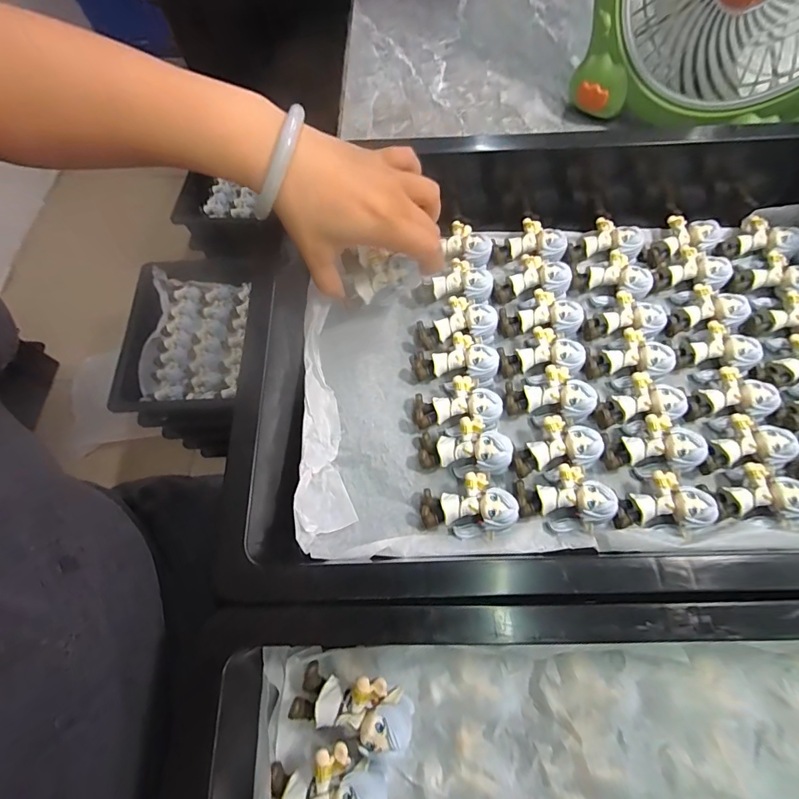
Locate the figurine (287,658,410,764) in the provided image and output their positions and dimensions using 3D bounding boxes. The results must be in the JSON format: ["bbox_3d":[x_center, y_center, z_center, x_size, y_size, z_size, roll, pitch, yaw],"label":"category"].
[{"bbox_3d":[-0.024,0.162,0.218,0.062,0.022,0.032,8,70,5],"label":"figurine"}]

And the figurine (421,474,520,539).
[{"bbox_3d":[0.046,0.072,0.282,0.060,0.024,0.040,1,69,2],"label":"figurine"}]

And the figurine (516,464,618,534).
[{"bbox_3d":[0.110,0.066,0.279,0.058,0.025,0.042,1,69,2],"label":"figurine"}]

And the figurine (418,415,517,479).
[{"bbox_3d":[0.045,0.036,0.293,0.060,0.030,0.039,-14,69,-3],"label":"figurine"}]

